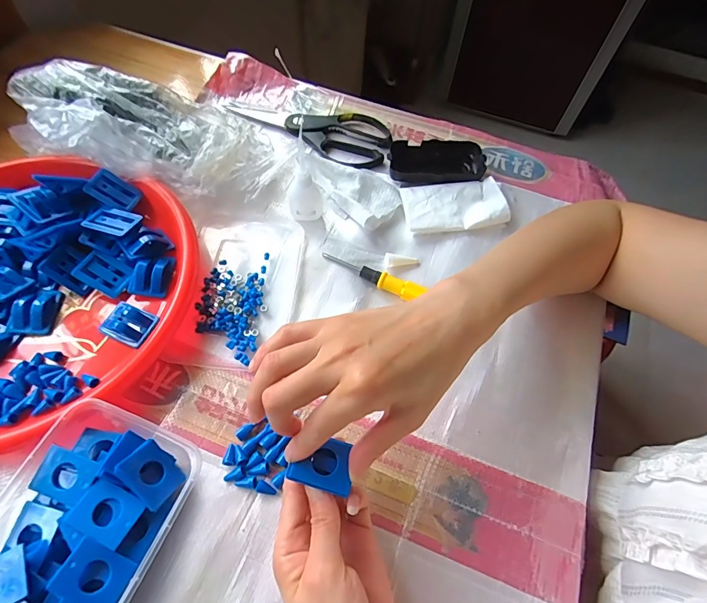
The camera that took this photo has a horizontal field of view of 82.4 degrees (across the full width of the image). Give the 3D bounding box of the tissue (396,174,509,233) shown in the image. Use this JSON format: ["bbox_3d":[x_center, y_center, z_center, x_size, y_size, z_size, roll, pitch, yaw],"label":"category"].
[{"bbox_3d":[0.113,-0.105,0.454,0.114,0.020,0.058,-7,61,-6],"label":"tissue"}]

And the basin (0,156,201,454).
[{"bbox_3d":[-0.303,-0.014,0.364,0.274,0.048,0.279,1,61,-2],"label":"basin"}]

